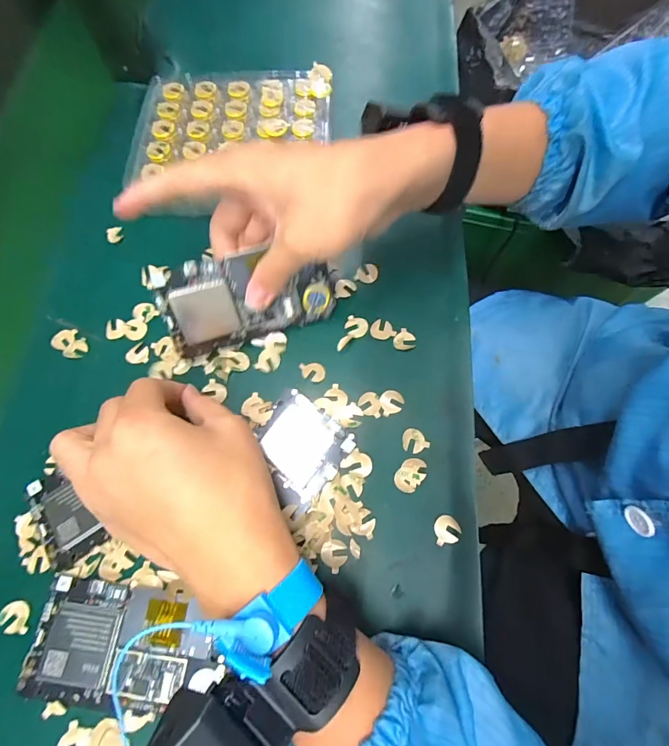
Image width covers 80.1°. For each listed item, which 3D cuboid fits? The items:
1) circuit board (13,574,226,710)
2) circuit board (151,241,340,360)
[{"bbox_3d":[-0.136,0.168,0.249,0.105,0.008,0.064,6,71,3],"label":"circuit board"},{"bbox_3d":[-0.063,-0.056,0.295,0.121,0.064,0.007,-16,31,-8],"label":"circuit board"}]

